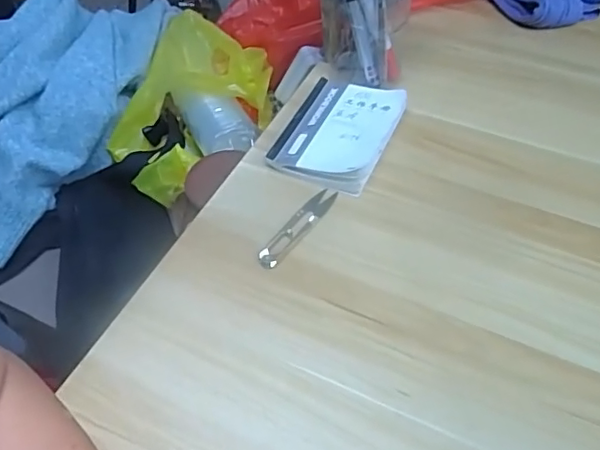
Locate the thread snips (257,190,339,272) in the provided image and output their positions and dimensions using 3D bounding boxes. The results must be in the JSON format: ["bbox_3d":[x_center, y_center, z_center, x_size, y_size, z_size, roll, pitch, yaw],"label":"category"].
[{"bbox_3d":[-0.002,0.001,0.500,0.022,0.009,0.102,29,57,22],"label":"thread snips"}]

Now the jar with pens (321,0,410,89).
[{"bbox_3d":[0.071,-0.225,0.574,0.071,0.138,0.081,-27,56,-19],"label":"jar with pens"}]

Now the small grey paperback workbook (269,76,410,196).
[{"bbox_3d":[0.038,-0.093,0.568,0.104,0.023,0.138,19,54,16],"label":"small grey paperback workbook"}]

